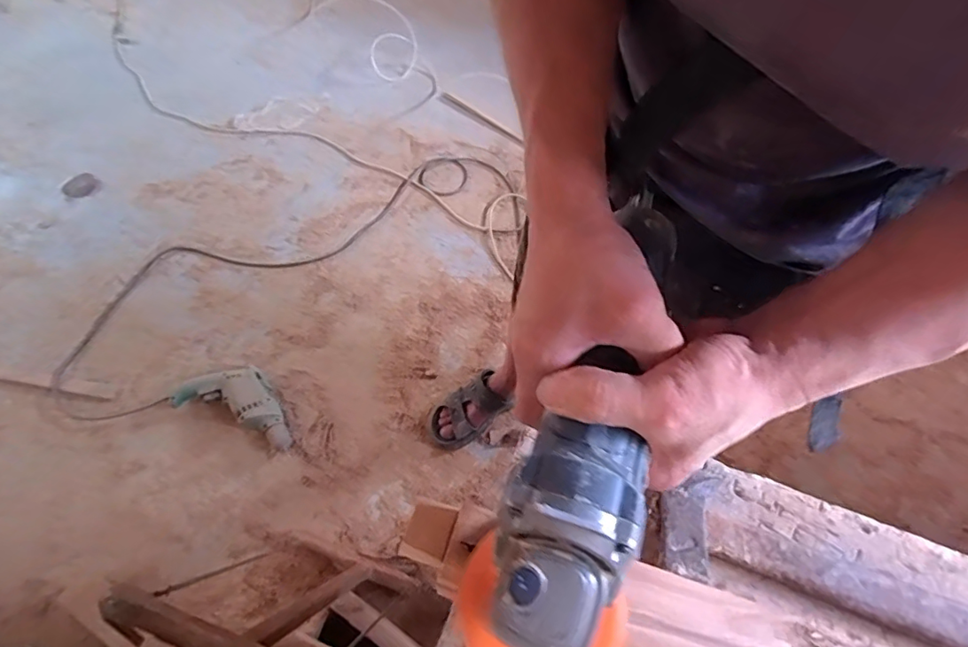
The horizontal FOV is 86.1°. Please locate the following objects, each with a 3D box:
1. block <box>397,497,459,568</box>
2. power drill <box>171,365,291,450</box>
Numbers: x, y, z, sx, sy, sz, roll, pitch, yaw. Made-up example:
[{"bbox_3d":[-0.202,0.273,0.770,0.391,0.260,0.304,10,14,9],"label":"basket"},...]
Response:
[{"bbox_3d":[-0.036,0.139,0.347,0.030,0.006,0.039,15,59,7],"label":"block"},{"bbox_3d":[-0.537,0.161,1.144,0.296,0.065,0.139,19,60,9],"label":"power drill"}]

